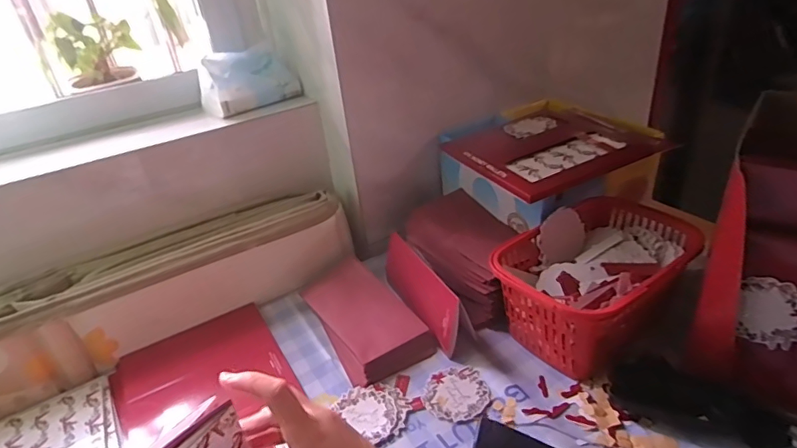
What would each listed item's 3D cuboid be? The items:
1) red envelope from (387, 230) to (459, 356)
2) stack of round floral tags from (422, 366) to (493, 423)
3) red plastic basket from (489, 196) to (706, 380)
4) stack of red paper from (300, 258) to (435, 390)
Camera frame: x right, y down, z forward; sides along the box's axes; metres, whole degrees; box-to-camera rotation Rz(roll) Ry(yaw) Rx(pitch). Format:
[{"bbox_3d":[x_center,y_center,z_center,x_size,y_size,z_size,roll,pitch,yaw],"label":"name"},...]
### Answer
[{"bbox_3d":[0.030,0.080,0.628,0.031,0.081,0.168,-17,32,-17],"label":"red envelope"},{"bbox_3d":[0.064,0.179,0.535,0.065,0.004,0.070,7,34,21],"label":"stack of round floral tags"},{"bbox_3d":[0.223,0.069,0.580,0.220,0.113,0.157,-24,35,-27],"label":"red plastic basket"},{"bbox_3d":[-0.047,0.112,0.639,0.103,0.032,0.196,-20,33,-21],"label":"stack of red paper"}]

